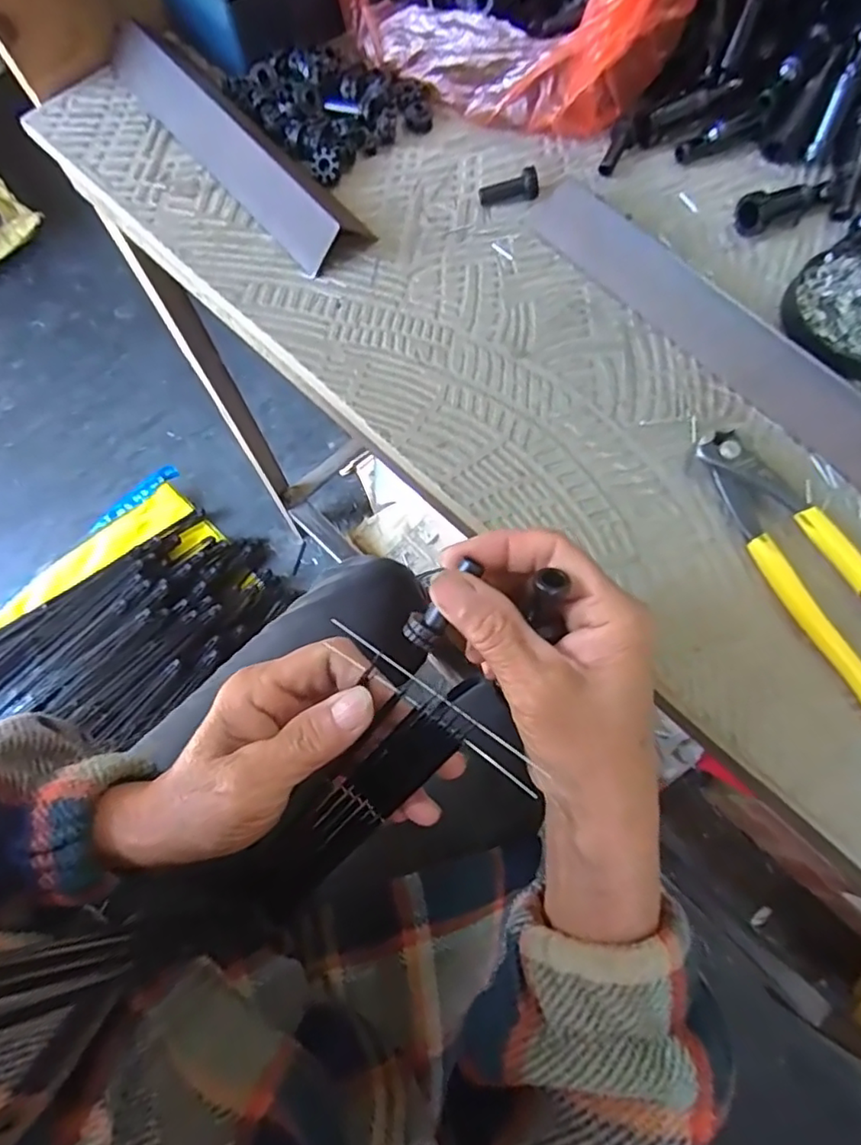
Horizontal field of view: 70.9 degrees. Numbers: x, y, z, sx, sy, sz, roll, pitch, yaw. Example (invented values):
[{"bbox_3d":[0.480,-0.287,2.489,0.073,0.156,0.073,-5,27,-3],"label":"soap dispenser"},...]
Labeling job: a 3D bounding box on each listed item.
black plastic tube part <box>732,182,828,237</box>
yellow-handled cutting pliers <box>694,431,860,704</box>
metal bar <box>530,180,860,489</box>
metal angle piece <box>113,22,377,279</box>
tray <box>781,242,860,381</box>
[{"bbox_3d":[0.227,-0.235,0.383,0.067,0.022,0.021,-24,74,-8],"label":"black plastic tube part"},{"bbox_3d":[0.194,-0.005,0.312,0.045,0.013,0.161,-29,75,-9],"label":"yellow-handled cutting pliers"},{"bbox_3d":[0.172,-0.134,0.344,0.033,0.024,0.283,-43,77,-13],"label":"metal bar"},{"bbox_3d":[-0.130,-0.285,0.390,0.052,0.024,0.236,-38,76,-12],"label":"metal angle piece"},{"bbox_3d":[0.259,-0.157,0.361,0.083,0.010,0.083,-43,77,-13],"label":"tray"}]

